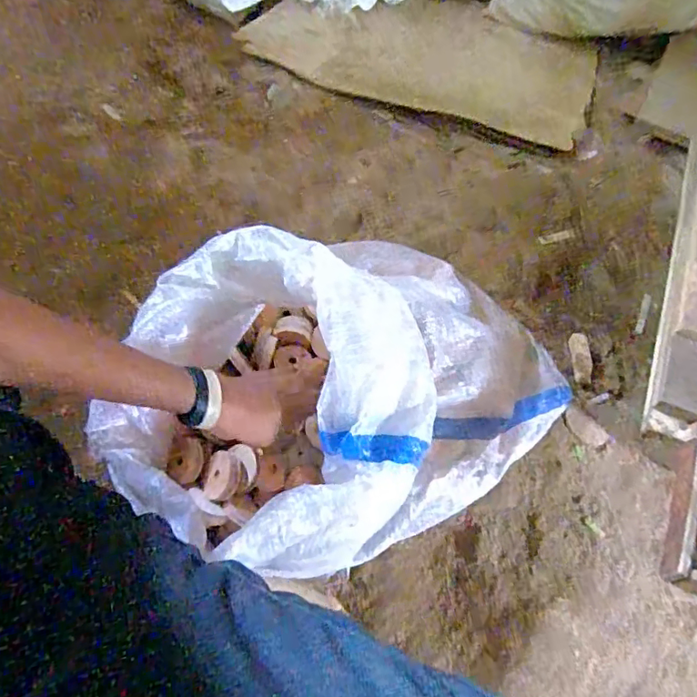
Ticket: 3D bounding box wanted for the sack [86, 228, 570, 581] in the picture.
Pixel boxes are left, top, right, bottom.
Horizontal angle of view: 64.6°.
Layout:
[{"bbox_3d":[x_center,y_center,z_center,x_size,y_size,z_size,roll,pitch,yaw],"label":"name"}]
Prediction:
[{"bbox_3d":[0.008,0.022,0.580,0.505,0.230,0.320,-25,65,-15],"label":"sack"}]

